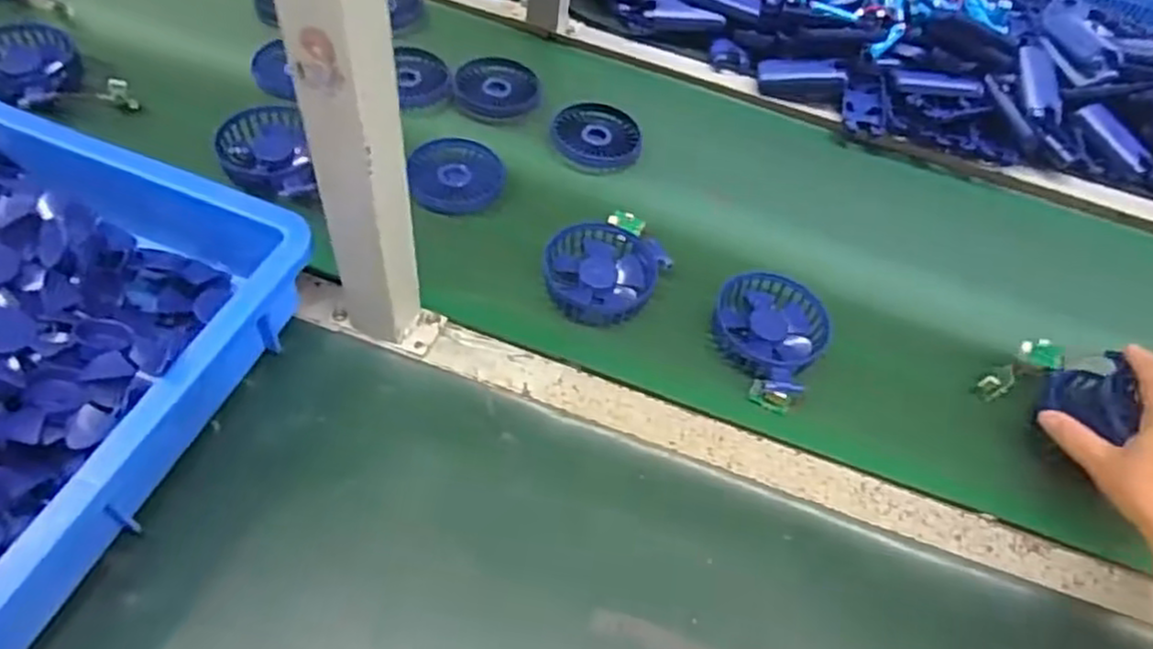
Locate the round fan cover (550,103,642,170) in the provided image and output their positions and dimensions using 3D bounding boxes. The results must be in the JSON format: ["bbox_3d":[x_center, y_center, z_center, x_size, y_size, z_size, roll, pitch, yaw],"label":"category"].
[{"bbox_3d":[0.020,-0.183,0.705,0.082,0.021,0.071,-6,57,-7],"label":"round fan cover"}]

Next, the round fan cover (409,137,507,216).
[{"bbox_3d":[-0.107,-0.138,0.646,0.080,0.021,0.080,-1,65,1],"label":"round fan cover"}]

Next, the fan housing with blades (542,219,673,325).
[{"bbox_3d":[0.019,-0.044,0.576,0.091,0.019,0.095,2,56,-2],"label":"fan housing with blades"}]

